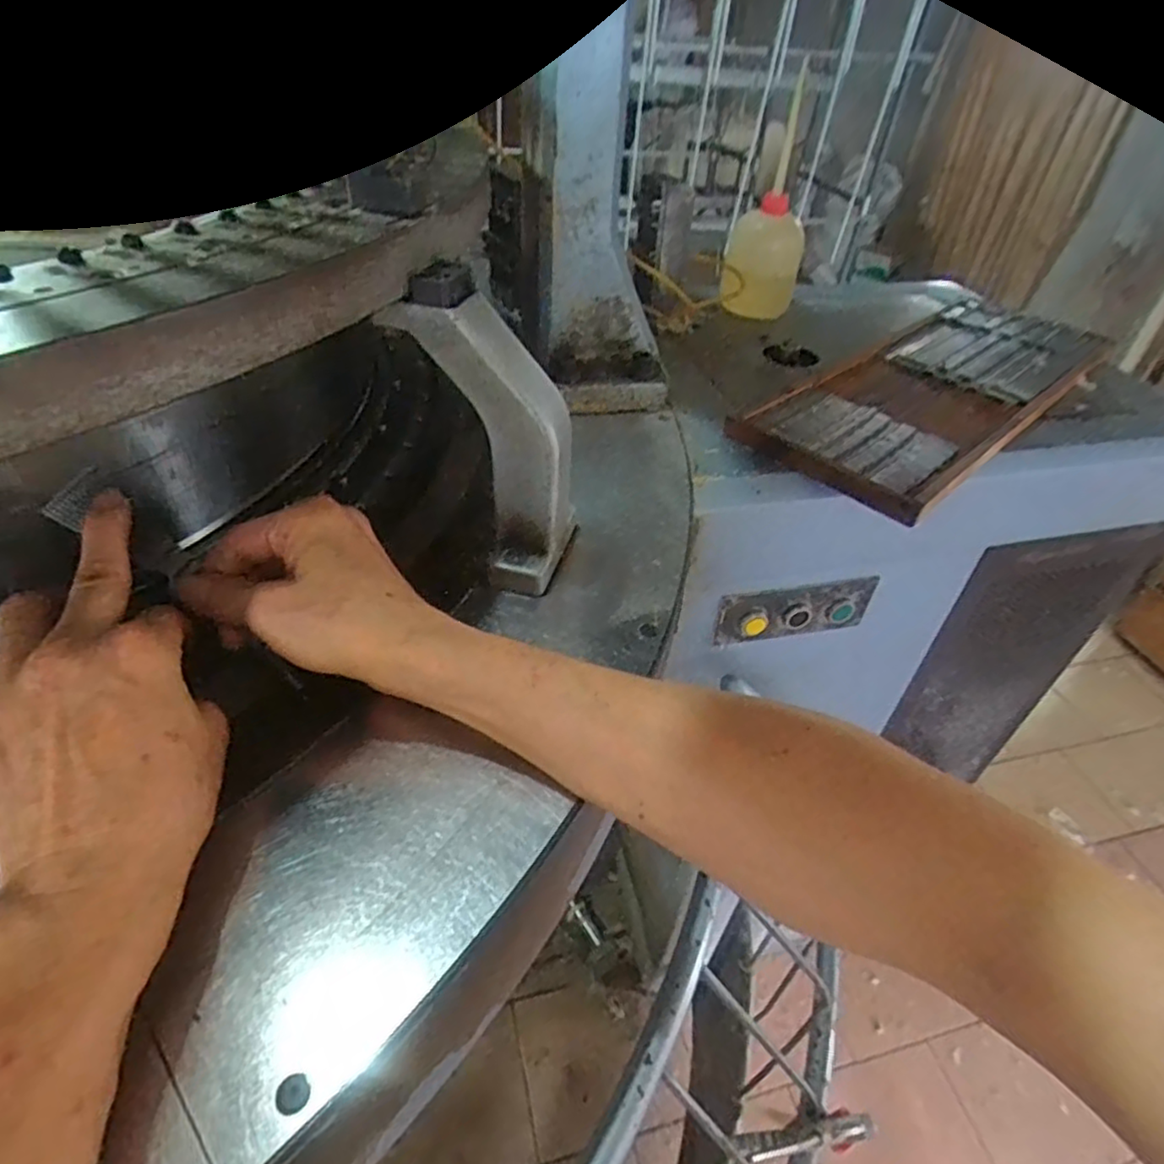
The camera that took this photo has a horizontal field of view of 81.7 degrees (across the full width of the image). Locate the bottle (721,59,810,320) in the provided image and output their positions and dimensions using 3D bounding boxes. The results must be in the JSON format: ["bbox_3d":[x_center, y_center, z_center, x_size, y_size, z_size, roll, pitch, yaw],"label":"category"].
[{"bbox_3d":[0.206,-0.394,0.725,0.085,0.214,0.095,12,42,8],"label":"bottle"}]

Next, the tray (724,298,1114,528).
[{"bbox_3d":[0.345,-0.190,0.647,0.453,0.030,0.167,-31,53,-34],"label":"tray"}]

